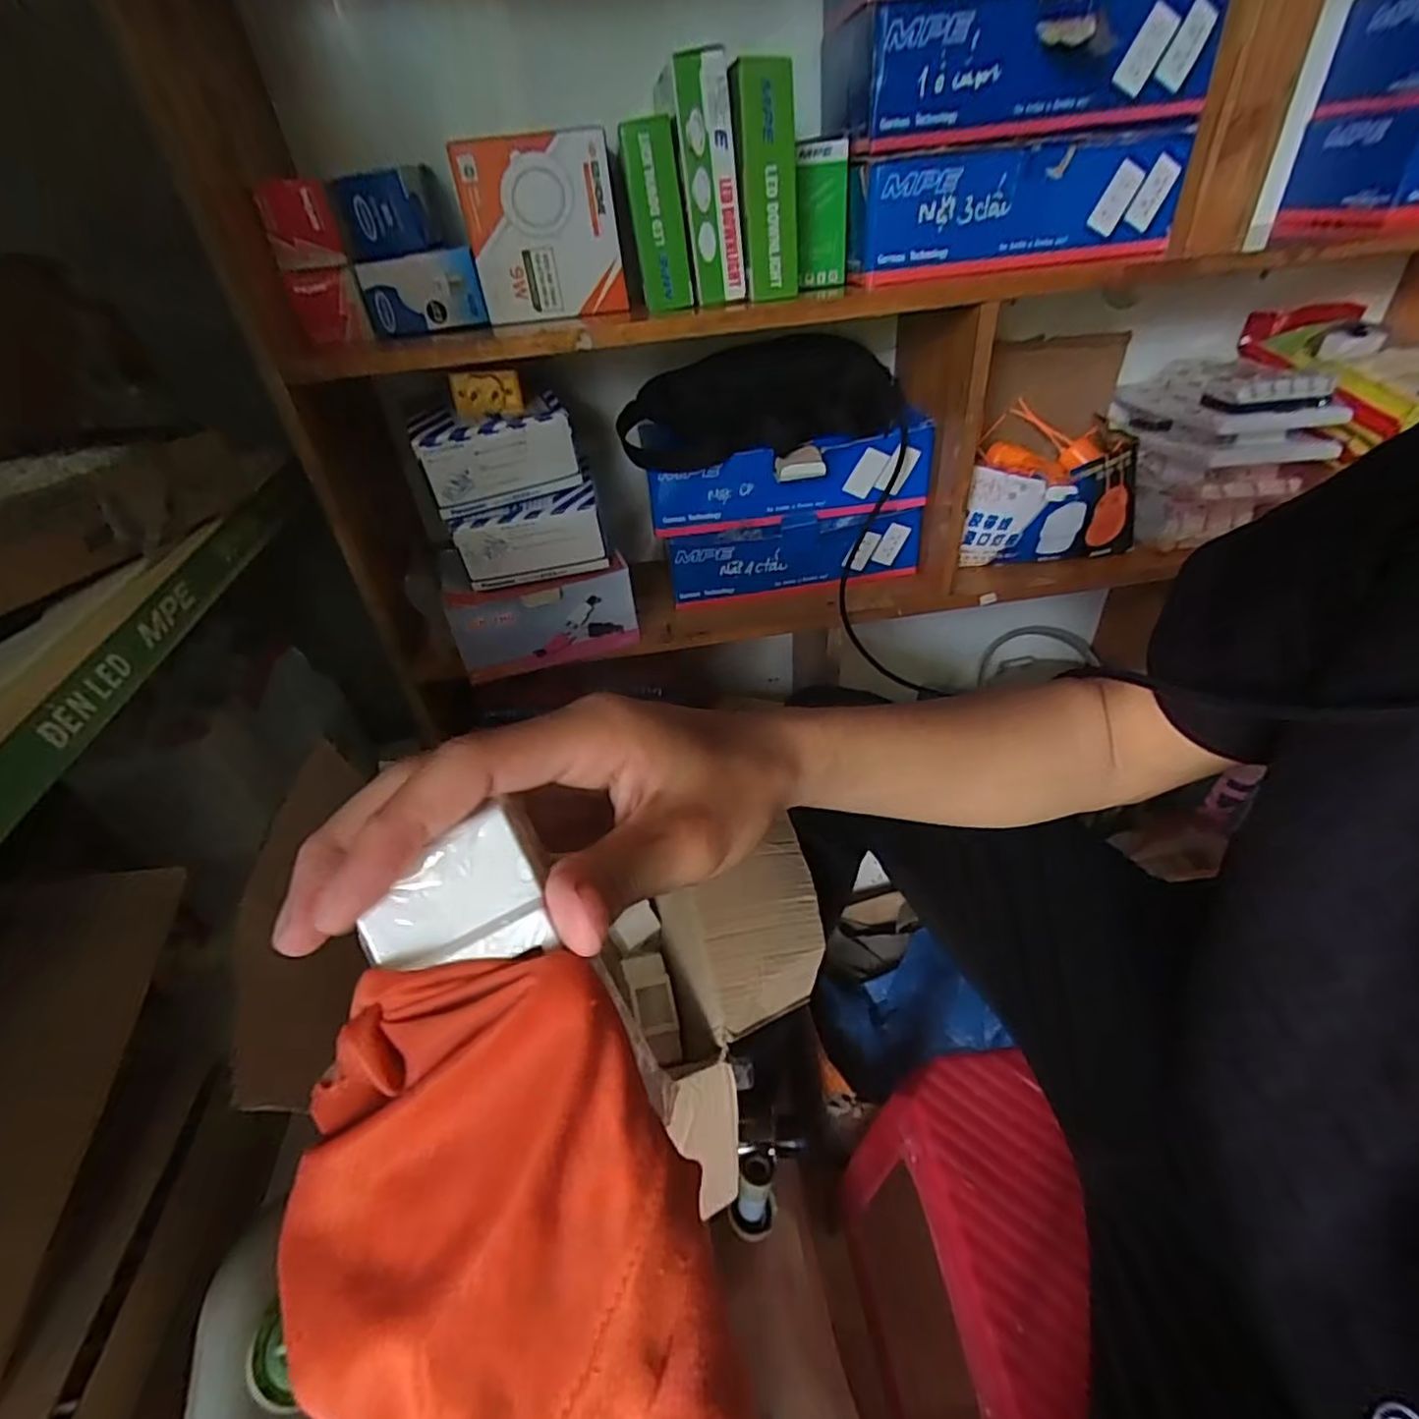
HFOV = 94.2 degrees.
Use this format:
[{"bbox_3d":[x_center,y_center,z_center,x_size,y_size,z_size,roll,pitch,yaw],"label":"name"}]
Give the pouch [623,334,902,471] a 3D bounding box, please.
[{"bbox_3d":[0.053,-0.310,0.667,0.286,0.093,0.094,-3,38,2],"label":"pouch"}]

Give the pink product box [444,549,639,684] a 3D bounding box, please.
[{"bbox_3d":[-0.166,-0.094,0.679,0.176,0.086,0.051,-15,39,-12],"label":"pink product box"}]

